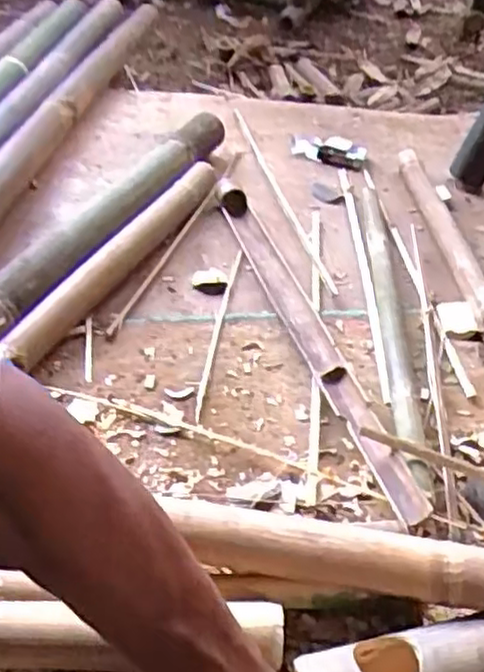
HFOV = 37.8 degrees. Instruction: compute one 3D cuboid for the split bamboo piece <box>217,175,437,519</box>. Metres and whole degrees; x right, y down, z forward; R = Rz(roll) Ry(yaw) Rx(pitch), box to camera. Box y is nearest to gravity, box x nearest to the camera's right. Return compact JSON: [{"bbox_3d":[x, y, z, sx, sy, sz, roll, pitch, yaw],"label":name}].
[{"bbox_3d":[0.090,-0.023,0.984,0.064,0.037,0.673,-10,44,-16],"label":"split bamboo piece"}]

